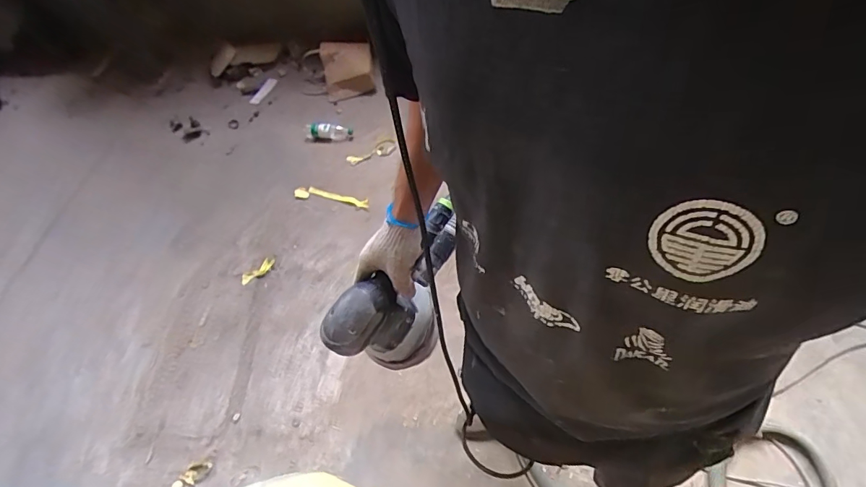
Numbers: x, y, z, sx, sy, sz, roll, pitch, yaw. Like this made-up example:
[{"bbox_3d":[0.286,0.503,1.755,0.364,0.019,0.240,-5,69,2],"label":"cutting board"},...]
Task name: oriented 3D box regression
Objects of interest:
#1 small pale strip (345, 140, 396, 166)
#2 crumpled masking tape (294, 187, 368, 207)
[{"bbox_3d":[-0.217,-0.323,1.552,0.174,0.024,0.060,-21,64,-12],"label":"small pale strip"},{"bbox_3d":[-0.344,-0.161,1.494,0.258,0.030,0.054,2,59,7],"label":"crumpled masking tape"}]

